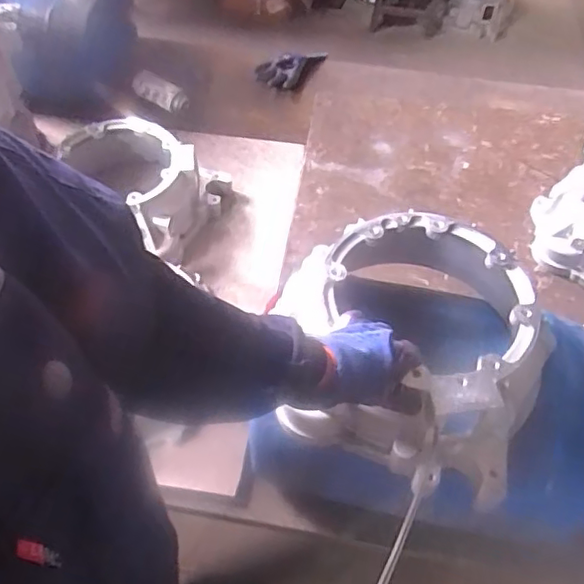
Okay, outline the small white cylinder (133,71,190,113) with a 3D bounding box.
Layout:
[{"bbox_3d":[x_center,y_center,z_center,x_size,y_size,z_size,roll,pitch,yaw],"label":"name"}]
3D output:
[{"bbox_3d":[-0.312,-0.485,1.414,0.148,0.053,0.064,26,55,-10],"label":"small white cylinder"}]

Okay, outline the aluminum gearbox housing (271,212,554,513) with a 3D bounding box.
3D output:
[{"bbox_3d":[0.159,0.056,0.703,0.264,0.129,0.304,21,57,12],"label":"aluminum gearbox housing"}]

